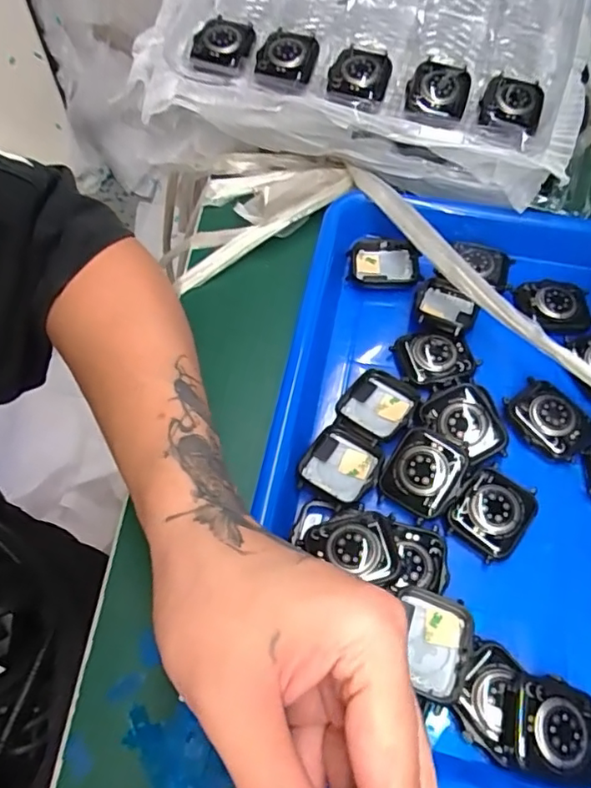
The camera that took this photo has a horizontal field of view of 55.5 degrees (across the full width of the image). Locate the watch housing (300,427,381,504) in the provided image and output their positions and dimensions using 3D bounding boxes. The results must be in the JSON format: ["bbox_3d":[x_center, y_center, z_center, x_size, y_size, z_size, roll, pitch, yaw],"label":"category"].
[{"bbox_3d":[0.024,0.039,0.300,0.038,0.014,0.040,27,63,14],"label":"watch housing"}]

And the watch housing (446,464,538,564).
[{"bbox_3d":[0.101,0.061,0.289,0.035,0.012,0.044,35,65,18],"label":"watch housing"}]

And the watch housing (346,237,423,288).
[{"bbox_3d":[0.059,-0.084,0.373,0.046,0.017,0.036,8,60,5],"label":"watch housing"}]

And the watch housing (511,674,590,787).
[{"bbox_3d":[0.112,0.143,0.238,0.041,0.016,0.038,13,61,7],"label":"watch housing"}]

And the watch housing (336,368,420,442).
[{"bbox_3d":[0.046,0.007,0.319,0.038,0.014,0.042,28,64,15],"label":"watch housing"}]

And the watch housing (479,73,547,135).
[{"bbox_3d":[0.139,-0.187,0.358,0.038,0.008,0.046,15,61,8],"label":"watch housing"}]

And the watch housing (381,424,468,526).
[{"bbox_3d":[0.067,0.042,0.292,0.037,0.010,0.042,30,88,15],"label":"watch housing"}]

